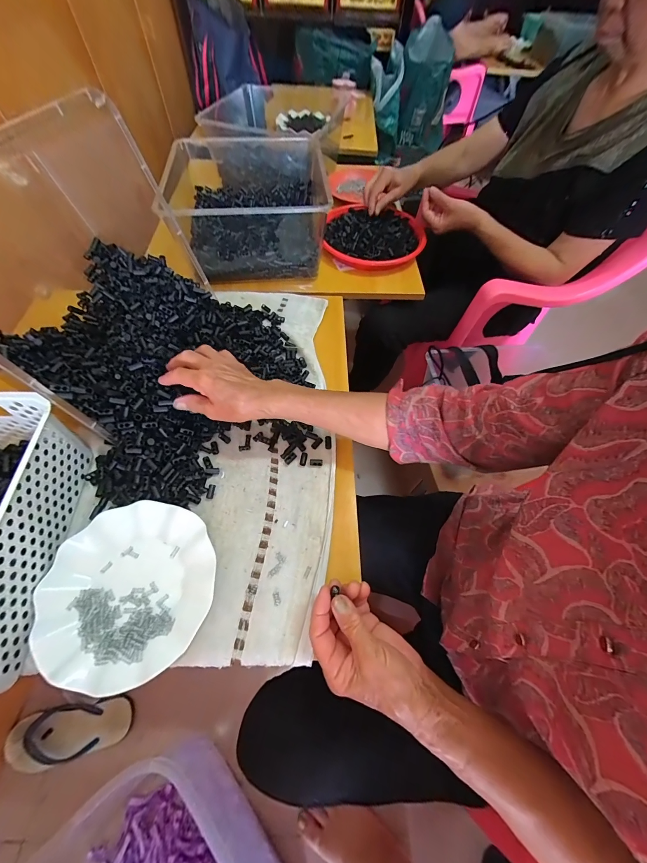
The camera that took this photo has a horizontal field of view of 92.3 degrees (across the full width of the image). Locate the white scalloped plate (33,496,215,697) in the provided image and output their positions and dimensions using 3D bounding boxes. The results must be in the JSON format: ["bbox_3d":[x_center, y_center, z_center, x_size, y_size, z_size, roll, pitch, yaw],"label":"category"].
[{"bbox_3d":[-0.220,0.175,0.354,0.180,0.019,0.178,1,60,-2],"label":"white scalloped plate"}]

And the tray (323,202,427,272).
[{"bbox_3d":[0.115,-0.451,0.704,0.218,0.034,0.232,1,60,-2],"label":"tray"}]

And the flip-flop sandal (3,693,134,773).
[{"bbox_3d":[-0.525,0.622,0.645,0.224,0.032,0.093,-10,61,-8],"label":"flip-flop sandal"}]

